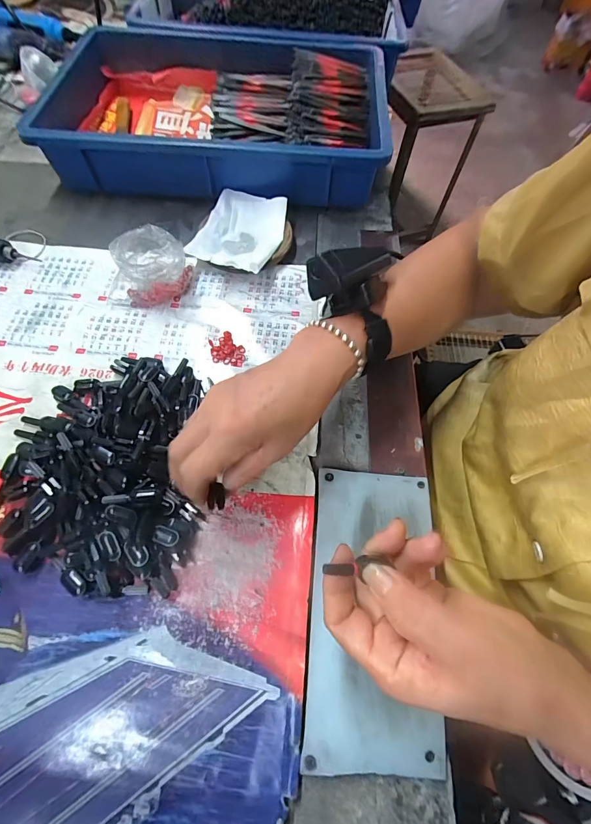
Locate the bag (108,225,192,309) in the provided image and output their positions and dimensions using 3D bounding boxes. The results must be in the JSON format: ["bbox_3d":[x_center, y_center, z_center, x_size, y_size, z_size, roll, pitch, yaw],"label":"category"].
[{"bbox_3d":[-0.162,-0.158,0.404,0.086,0.049,0.079,5,63,0],"label":"bag"}]

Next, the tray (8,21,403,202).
[{"bbox_3d":[-0.098,-0.415,0.513,0.429,0.084,0.299,4,63,-1],"label":"tray"}]

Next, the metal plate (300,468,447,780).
[{"bbox_3d":[0.059,0.142,0.279,0.093,0.006,0.197,5,62,0],"label":"metal plate"}]

